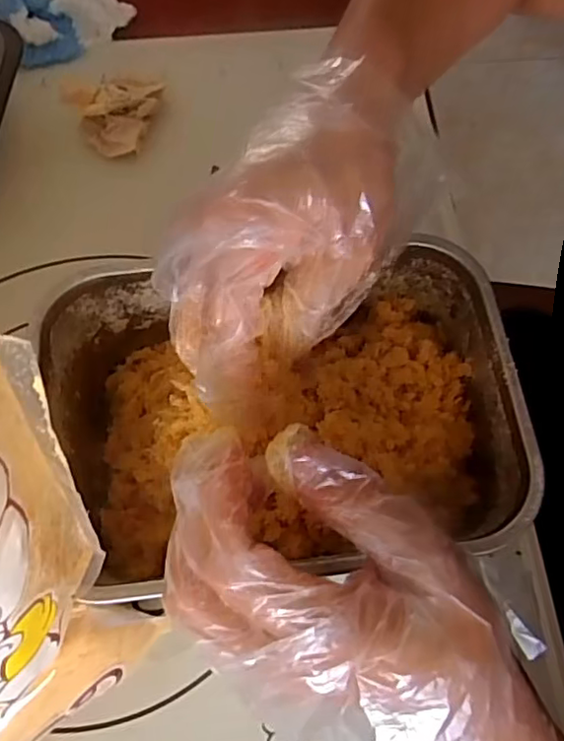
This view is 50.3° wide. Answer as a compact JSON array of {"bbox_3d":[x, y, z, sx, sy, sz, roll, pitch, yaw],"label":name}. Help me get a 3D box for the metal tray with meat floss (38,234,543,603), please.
[{"bbox_3d":[-0.001,0.024,0.303,0.215,0.075,0.147,-7,66,-1],"label":"metal tray with meat floss"}]

